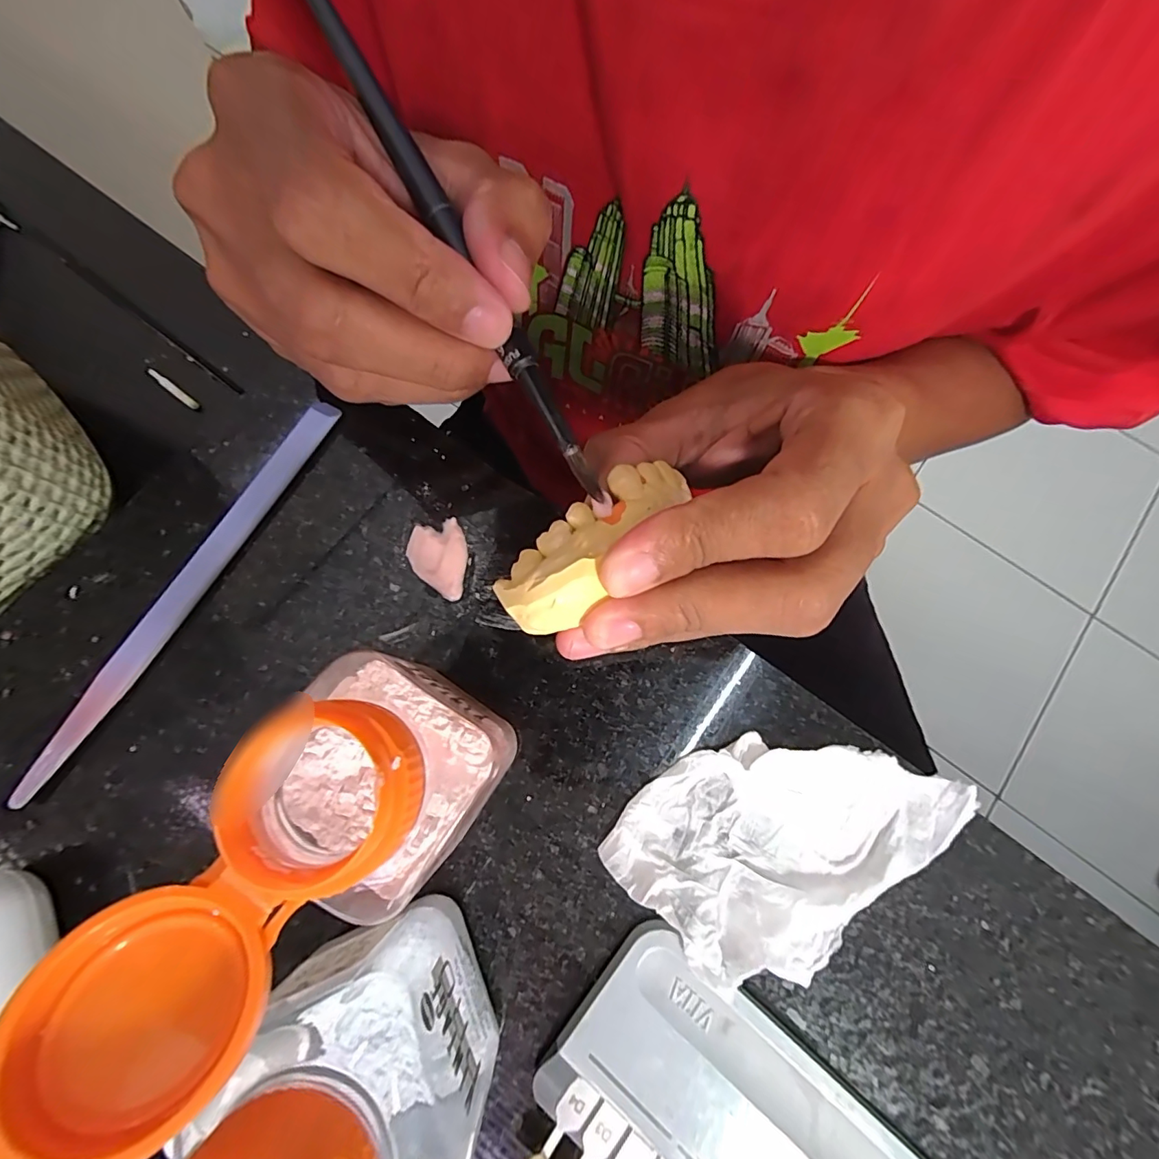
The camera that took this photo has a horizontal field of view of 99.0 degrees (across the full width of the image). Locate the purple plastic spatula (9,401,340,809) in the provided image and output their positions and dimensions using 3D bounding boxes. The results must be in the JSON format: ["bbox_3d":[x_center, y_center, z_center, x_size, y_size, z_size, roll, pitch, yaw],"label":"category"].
[{"bbox_3d":[-0.118,0.001,0.151,0.010,0.005,0.137,29,77,6],"label":"purple plastic spatula"}]

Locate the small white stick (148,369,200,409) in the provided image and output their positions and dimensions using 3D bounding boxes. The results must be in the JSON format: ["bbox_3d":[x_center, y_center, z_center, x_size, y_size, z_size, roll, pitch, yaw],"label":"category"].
[{"bbox_3d":[-0.159,-0.075,0.193,0.025,0.004,0.004,36,78,9],"label":"small white stick"}]

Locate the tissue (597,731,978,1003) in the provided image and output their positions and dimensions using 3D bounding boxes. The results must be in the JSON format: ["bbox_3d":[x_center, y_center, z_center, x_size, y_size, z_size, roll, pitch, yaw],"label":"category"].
[{"bbox_3d":[0.054,0.066,0.132,0.080,0.011,0.058,-39,78,-9],"label":"tissue"}]

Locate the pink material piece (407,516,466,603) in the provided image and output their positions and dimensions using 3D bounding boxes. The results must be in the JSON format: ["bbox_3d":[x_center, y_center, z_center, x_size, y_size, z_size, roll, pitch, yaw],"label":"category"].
[{"bbox_3d":[-0.044,-0.006,0.154,0.018,0.004,0.026,-13,75,-3],"label":"pink material piece"}]

